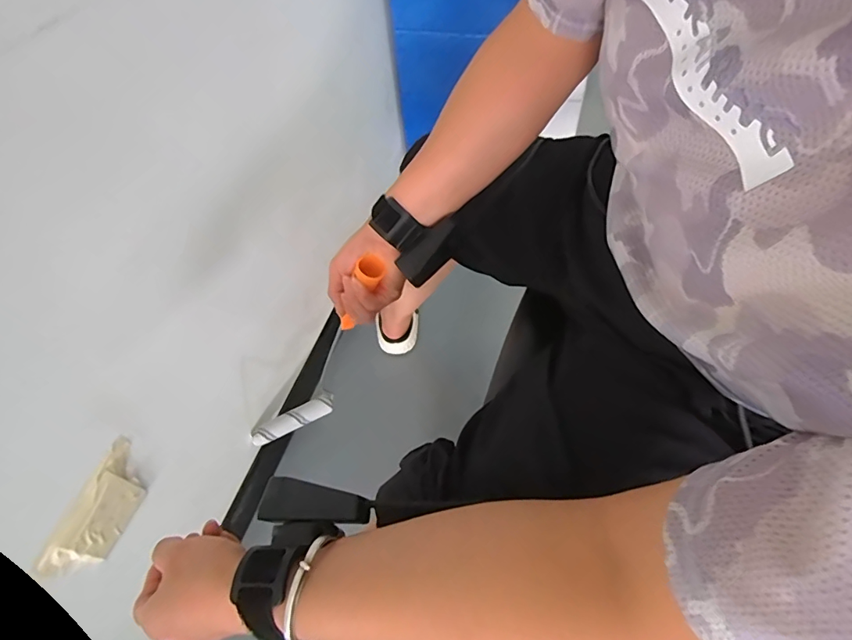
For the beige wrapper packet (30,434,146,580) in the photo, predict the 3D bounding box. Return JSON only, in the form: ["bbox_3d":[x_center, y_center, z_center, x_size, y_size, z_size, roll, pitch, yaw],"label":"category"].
[{"bbox_3d":[-0.384,0.226,0.544,0.013,0.091,0.146,11,55,13],"label":"beige wrapper packet"}]

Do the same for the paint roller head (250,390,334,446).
[{"bbox_3d":[-0.248,0.184,0.860,0.155,0.036,0.035,-29,56,-16],"label":"paint roller head"}]

